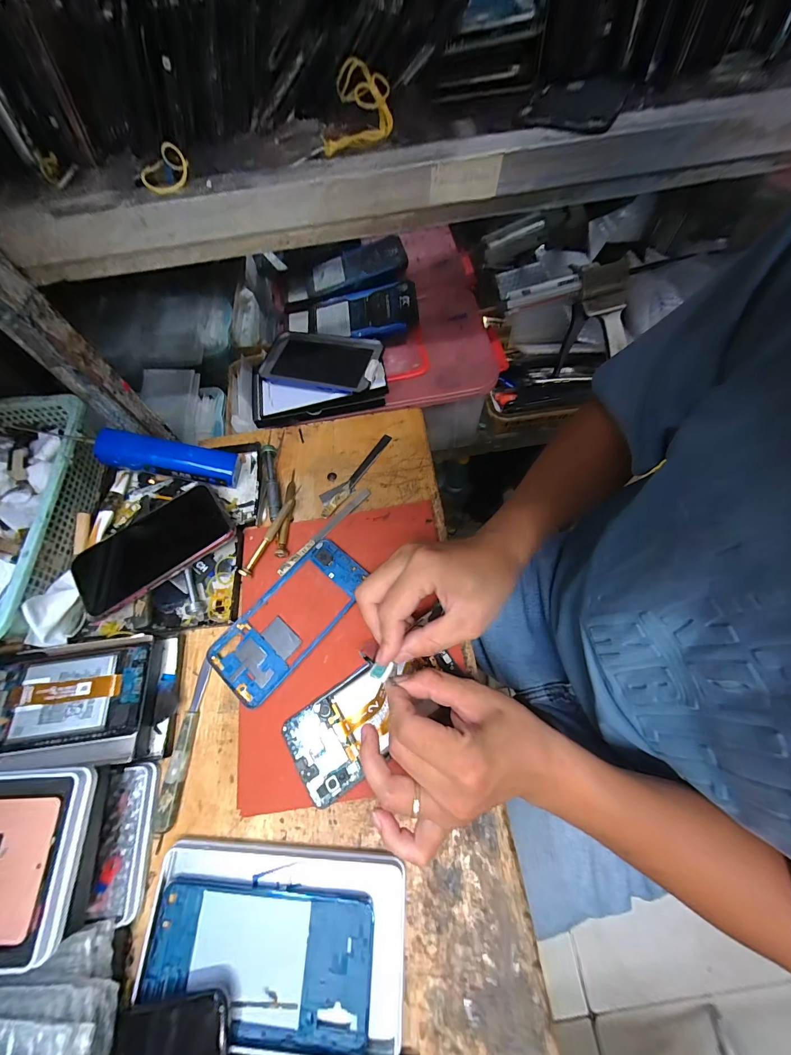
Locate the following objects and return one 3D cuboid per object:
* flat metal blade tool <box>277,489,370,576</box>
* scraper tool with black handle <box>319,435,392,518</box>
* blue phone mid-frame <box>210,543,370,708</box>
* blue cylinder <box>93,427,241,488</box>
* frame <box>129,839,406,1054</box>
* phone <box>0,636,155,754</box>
[{"bbox_3d":[-0.073,0.002,0.383,0.009,0.004,0.127,39,74,18],"label":"flat metal blade tool"},{"bbox_3d":[-0.046,-0.061,0.421,0.026,0.011,0.125,36,72,17],"label":"scraper tool with black handle"},{"bbox_3d":[-0.100,0.085,0.349,0.073,0.004,0.159,38,74,17],"label":"blue phone mid-frame"},{"bbox_3d":[-0.240,-0.074,0.391,0.136,0.030,0.035,10,64,-14],"label":"blue cylinder"},{"bbox_3d":[-0.086,0.291,0.256,0.182,0.018,0.103,1,66,4],"label":"frame"},{"bbox_3d":[-0.299,0.147,0.318,0.158,0.008,0.079,-7,64,-3],"label":"phone"}]

